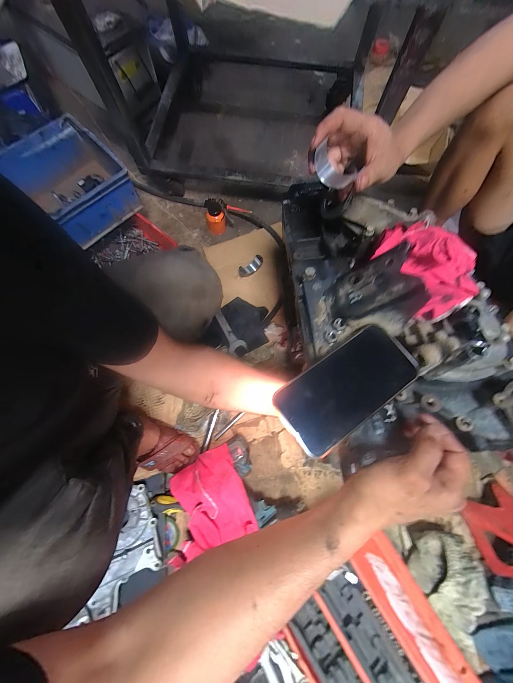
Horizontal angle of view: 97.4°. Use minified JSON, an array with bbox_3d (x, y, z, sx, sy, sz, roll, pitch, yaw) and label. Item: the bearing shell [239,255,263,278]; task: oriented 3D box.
[{"bbox_3d":[-0.018,-0.244,0.735,0.090,0.034,0.031,-37,81,7],"label":"bearing shell"}]

